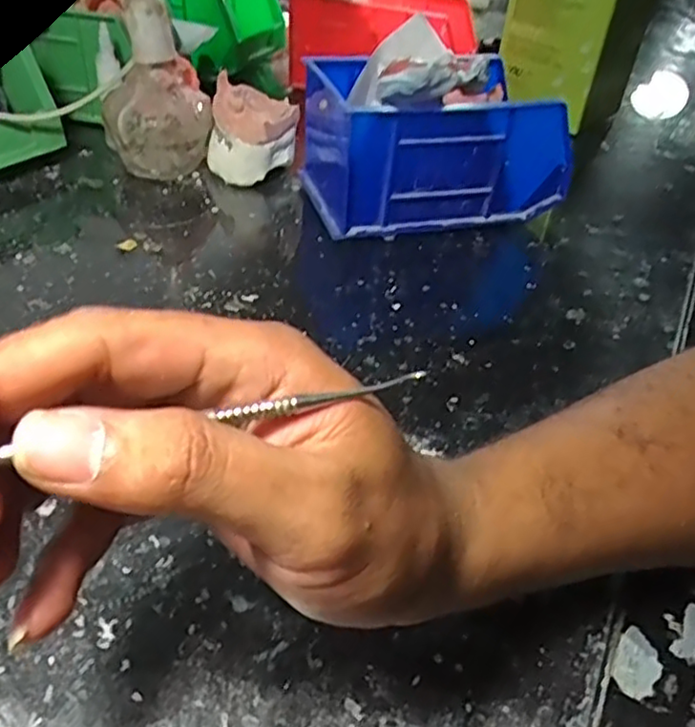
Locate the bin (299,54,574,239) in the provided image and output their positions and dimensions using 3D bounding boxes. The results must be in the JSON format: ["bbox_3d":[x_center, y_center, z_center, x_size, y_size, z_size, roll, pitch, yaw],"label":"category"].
[{"bbox_3d":[0.059,-0.156,0.478,0.175,0.089,0.111,-5,41,-13],"label":"bin"}]

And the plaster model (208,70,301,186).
[{"bbox_3d":[-0.070,-0.169,0.501,0.060,0.058,0.053,13,40,8],"label":"plaster model"}]

